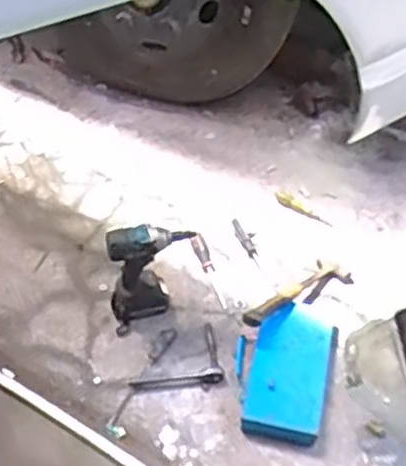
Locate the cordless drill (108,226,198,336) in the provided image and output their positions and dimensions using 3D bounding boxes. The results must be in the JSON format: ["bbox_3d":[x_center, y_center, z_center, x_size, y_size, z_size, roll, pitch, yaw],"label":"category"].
[{"bbox_3d":[-0.108,0.093,1.576,0.176,0.253,0.099,-10,50,-14],"label":"cordless drill"}]

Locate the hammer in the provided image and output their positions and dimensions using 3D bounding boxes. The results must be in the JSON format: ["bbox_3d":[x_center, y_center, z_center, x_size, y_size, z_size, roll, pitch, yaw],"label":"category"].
[{"bbox_3d":[0.204,0.143,1.667,0.301,0.048,0.083,-24,60,-36],"label":"hammer"}]

